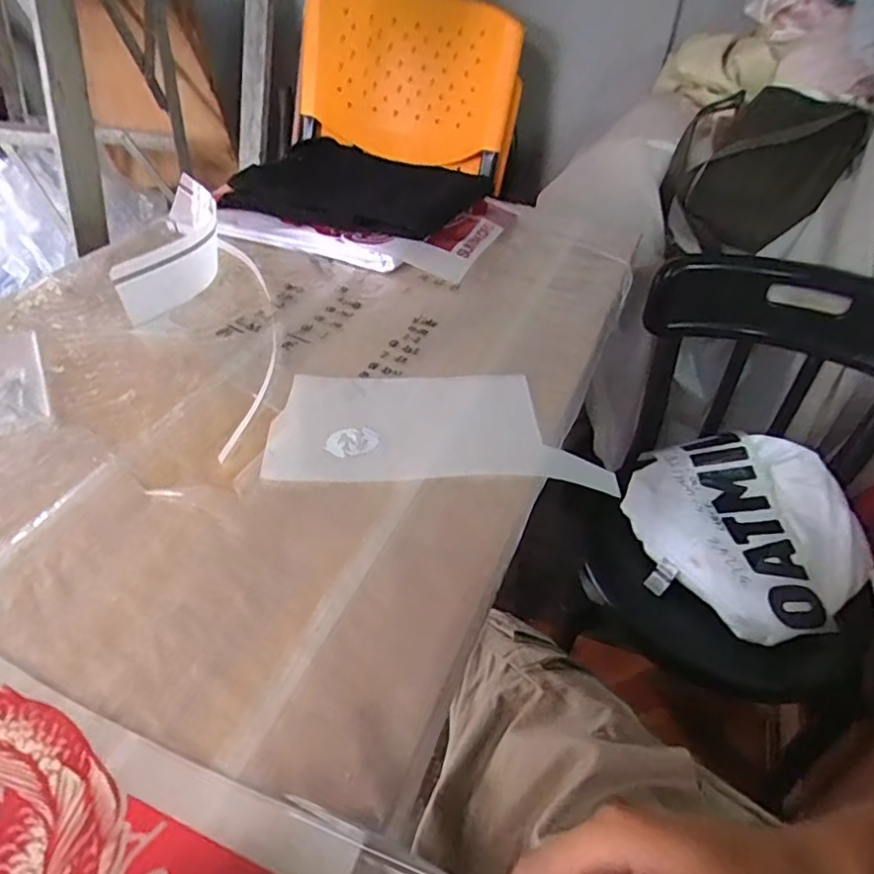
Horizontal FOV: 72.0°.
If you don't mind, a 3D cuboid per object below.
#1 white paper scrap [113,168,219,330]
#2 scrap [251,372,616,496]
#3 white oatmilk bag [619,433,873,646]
[{"bbox_3d":[-0.273,-0.202,0.632,0.067,0.054,0.223,-3,45,-6],"label":"white paper scrap"},{"bbox_3d":[0.001,-0.009,0.486,0.253,0.019,0.120,-1,44,-4],"label":"scrap"},{"bbox_3d":[0.424,0.116,0.830,0.307,0.067,0.293,30,49,26],"label":"white oatmilk bag"}]

